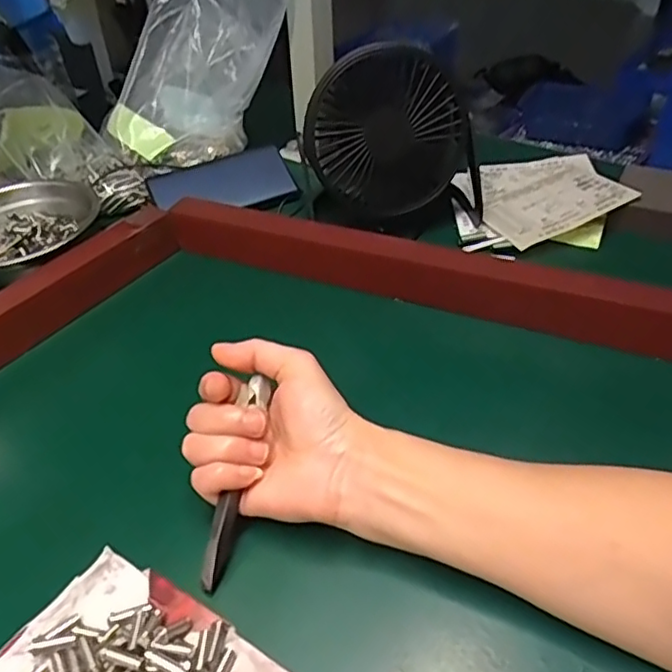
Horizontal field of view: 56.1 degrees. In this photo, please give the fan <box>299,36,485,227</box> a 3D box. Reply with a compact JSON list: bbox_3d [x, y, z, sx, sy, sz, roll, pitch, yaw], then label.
[{"bbox_3d":[0.048,-0.160,0.505,0.139,0.141,0.059,-4,41,-1],"label":"fan"}]

